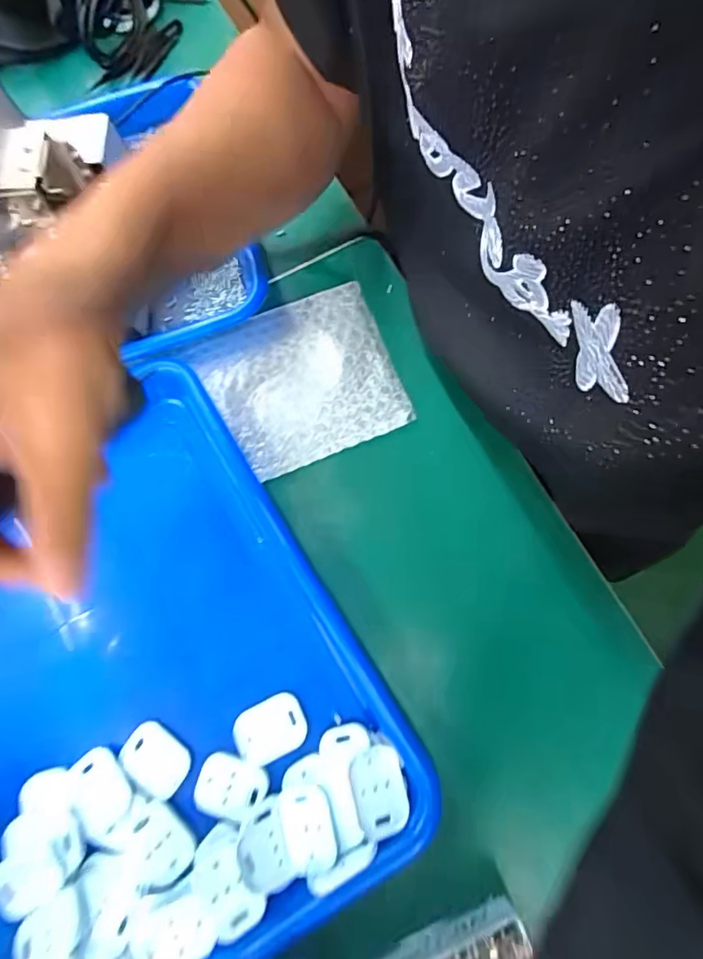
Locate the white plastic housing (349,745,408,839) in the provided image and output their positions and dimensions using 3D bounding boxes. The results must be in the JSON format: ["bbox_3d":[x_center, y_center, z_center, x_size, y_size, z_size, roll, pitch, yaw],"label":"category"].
[{"bbox_3d":[0.014,0.163,0.264,0.027,0.007,0.039,-13,74,2],"label":"white plastic housing"}]

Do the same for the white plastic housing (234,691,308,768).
[{"bbox_3d":[-0.046,0.144,0.293,0.040,0.004,0.029,-30,74,-2],"label":"white plastic housing"}]

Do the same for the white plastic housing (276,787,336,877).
[{"bbox_3d":[-0.023,0.182,0.264,0.027,0.006,0.039,-14,74,2],"label":"white plastic housing"}]

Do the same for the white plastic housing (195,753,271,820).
[{"bbox_3d":[-0.068,0.172,0.284,0.038,0.004,0.030,16,77,10],"label":"white plastic housing"}]

